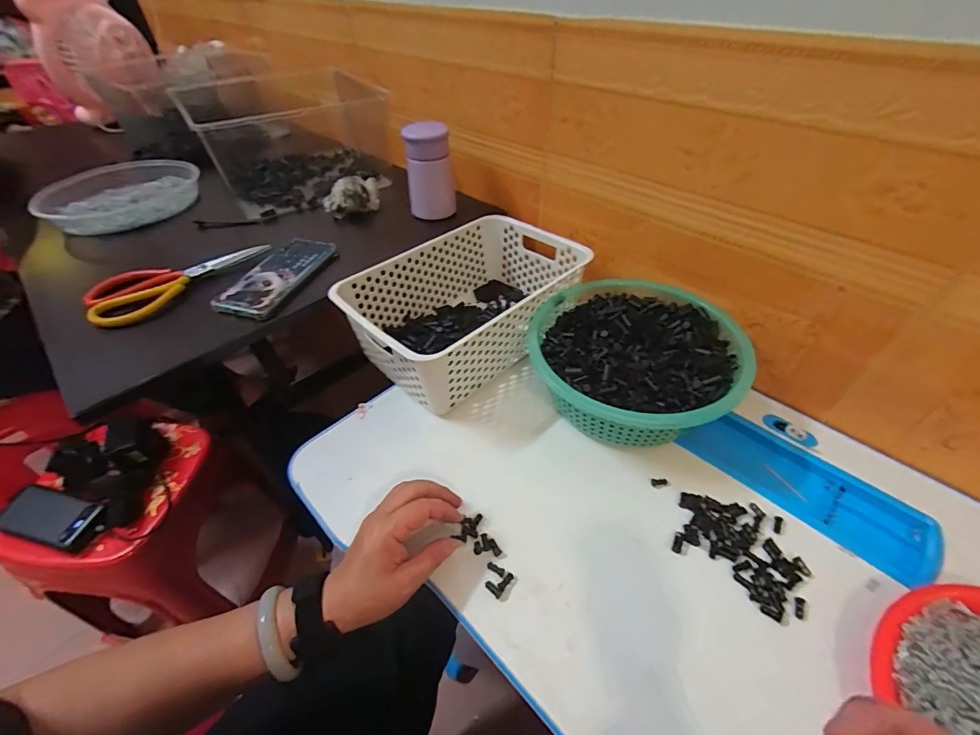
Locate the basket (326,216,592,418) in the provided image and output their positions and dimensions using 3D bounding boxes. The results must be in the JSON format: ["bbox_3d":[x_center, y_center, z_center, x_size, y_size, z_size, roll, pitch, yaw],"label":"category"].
[{"bbox_3d":[-0.026,-0.089,0.581,0.307,0.106,0.205,-35,53,-27],"label":"basket"}]

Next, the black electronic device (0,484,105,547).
[{"bbox_3d":[-0.677,0.225,0.640,0.157,0.019,0.068,10,46,11],"label":"black electronic device"}]

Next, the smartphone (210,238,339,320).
[{"bbox_3d":[-0.270,-0.120,0.542,0.078,0.016,0.157,15,47,15],"label":"smartphone"}]

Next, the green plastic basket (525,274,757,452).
[{"bbox_3d":[0.169,-0.008,0.501,0.229,0.087,0.229,-3,47,3],"label":"green plastic basket"}]

